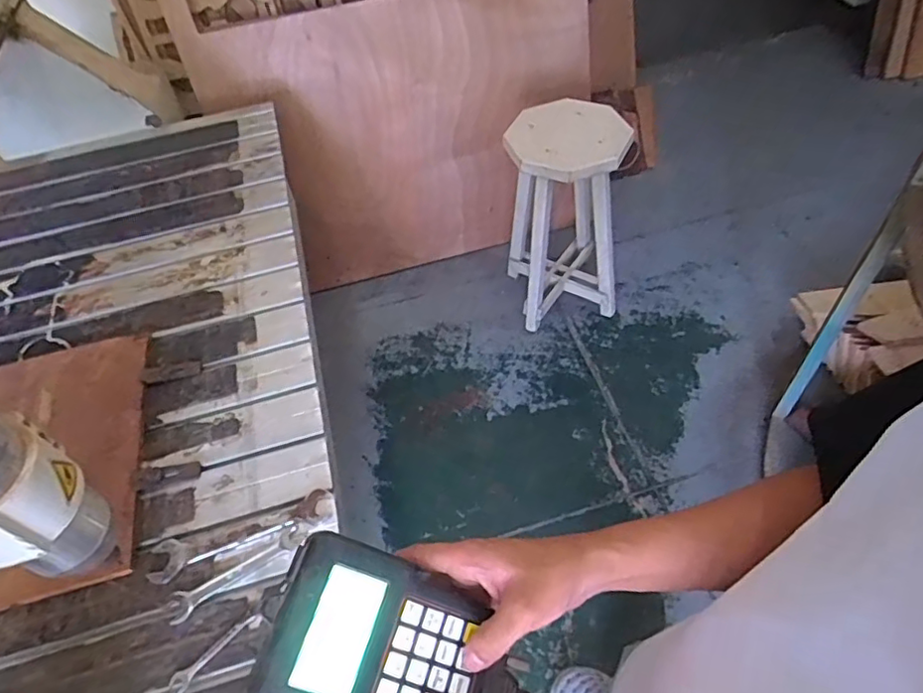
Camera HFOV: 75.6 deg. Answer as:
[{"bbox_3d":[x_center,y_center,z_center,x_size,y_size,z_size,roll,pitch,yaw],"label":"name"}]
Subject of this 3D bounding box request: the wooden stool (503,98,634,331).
[{"bbox_3d":[0.299,-0.383,1.784,0.329,0.639,0.319,-3,52,3],"label":"wooden stool"}]

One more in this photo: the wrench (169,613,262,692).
[{"bbox_3d":[-0.306,0.380,0.742,0.122,0.004,0.022,-37,60,-23],"label":"wrench"}]

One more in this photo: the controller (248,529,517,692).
[{"bbox_3d":[-0.041,0.203,0.395,0.179,0.022,0.103,29,63,-15],"label":"controller"}]

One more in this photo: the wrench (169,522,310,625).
[{"bbox_3d":[-0.298,0.301,0.804,0.194,0.007,0.038,-29,55,-17],"label":"wrench"}]

